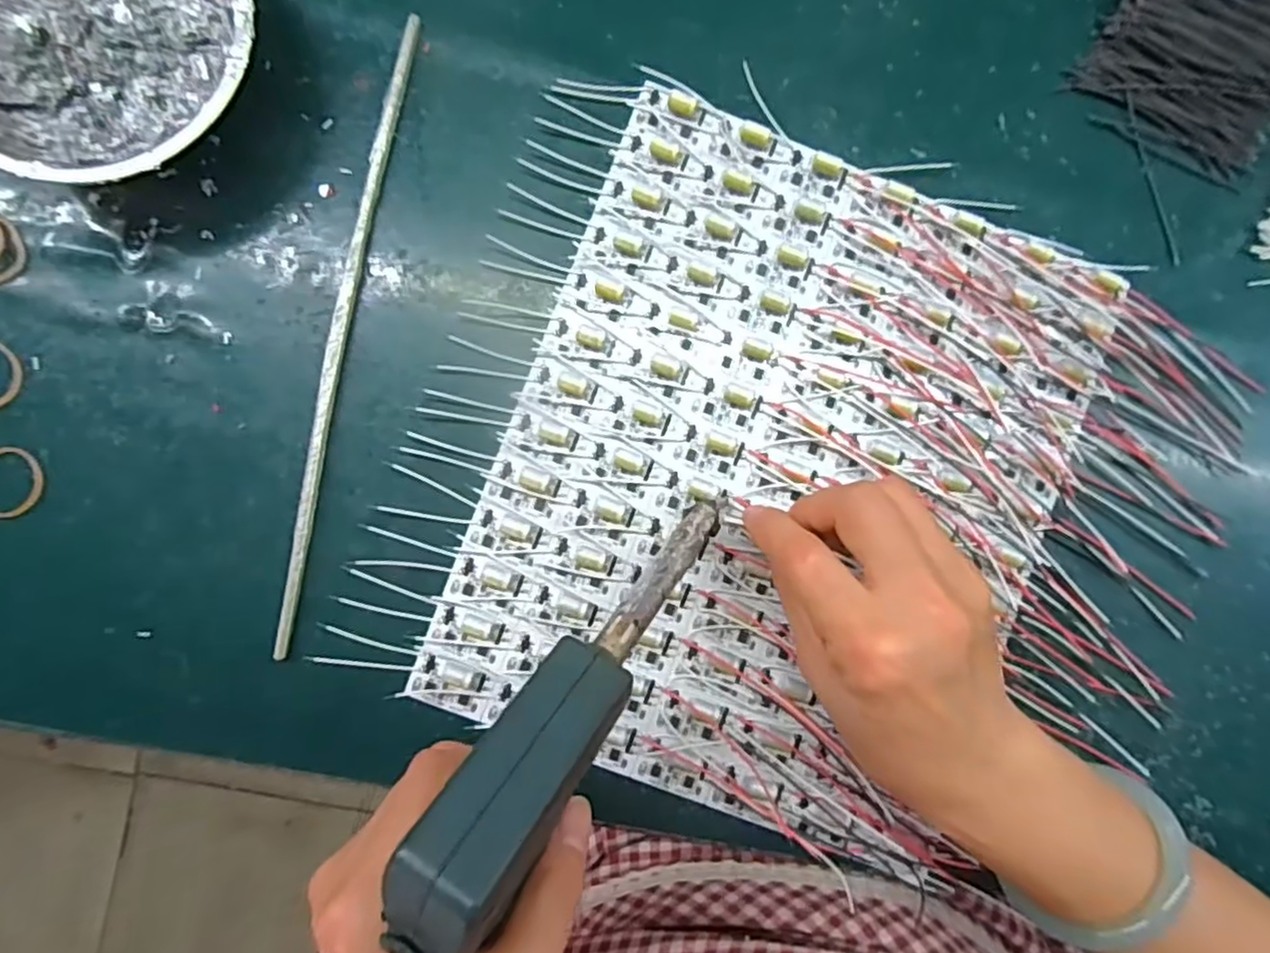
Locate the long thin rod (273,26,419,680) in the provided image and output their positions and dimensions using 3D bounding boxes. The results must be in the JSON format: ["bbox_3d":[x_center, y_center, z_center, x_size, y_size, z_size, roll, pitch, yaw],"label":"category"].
[{"bbox_3d":[-0.127,-0.062,0.296,0.012,0.006,0.276,11,88,-3],"label":"long thin rod"}]

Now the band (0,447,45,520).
[{"bbox_3d":[-0.267,0.002,0.289,0.027,0.005,0.030,18,88,-3],"label":"band"}]

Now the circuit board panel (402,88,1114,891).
[{"bbox_3d":[0.065,0.000,0.304,0.238,0.010,0.281,21,88,-3],"label":"circuit board panel"}]

